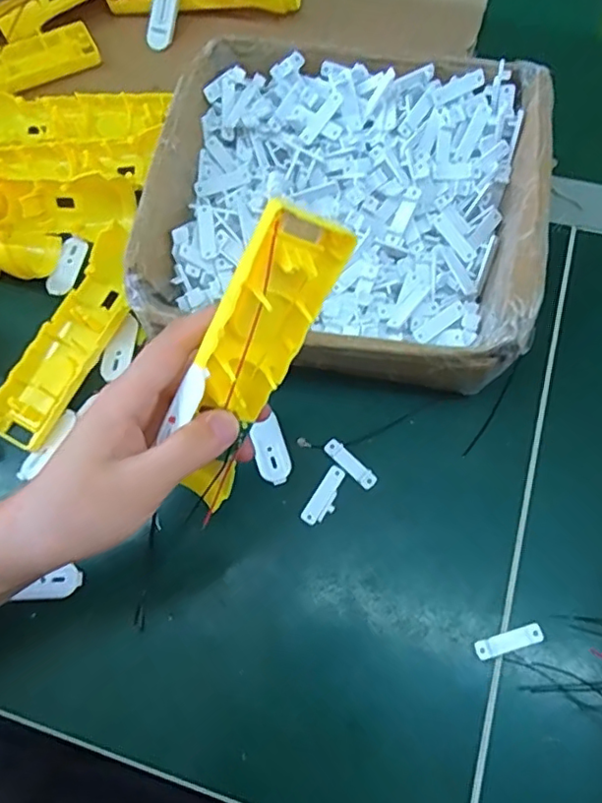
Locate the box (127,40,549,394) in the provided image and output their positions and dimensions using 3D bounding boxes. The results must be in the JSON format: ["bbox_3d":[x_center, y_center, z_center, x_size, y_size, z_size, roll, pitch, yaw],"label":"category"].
[{"bbox_3d":[0.027,-0.120,0.374,0.225,0.073,0.215,8,69,7],"label":"box"}]

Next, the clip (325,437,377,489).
[{"bbox_3d":[0.030,0.038,0.359,0.037,0.005,0.011,42,76,17],"label":"clip"}]

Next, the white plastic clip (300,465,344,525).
[{"bbox_3d":[0.015,0.057,0.351,0.014,0.007,0.037,32,74,15],"label":"white plastic clip"}]

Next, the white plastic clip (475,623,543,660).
[{"bbox_3d":[0.113,0.130,0.316,0.037,0.004,0.010,-16,68,-3],"label":"white plastic clip"}]

